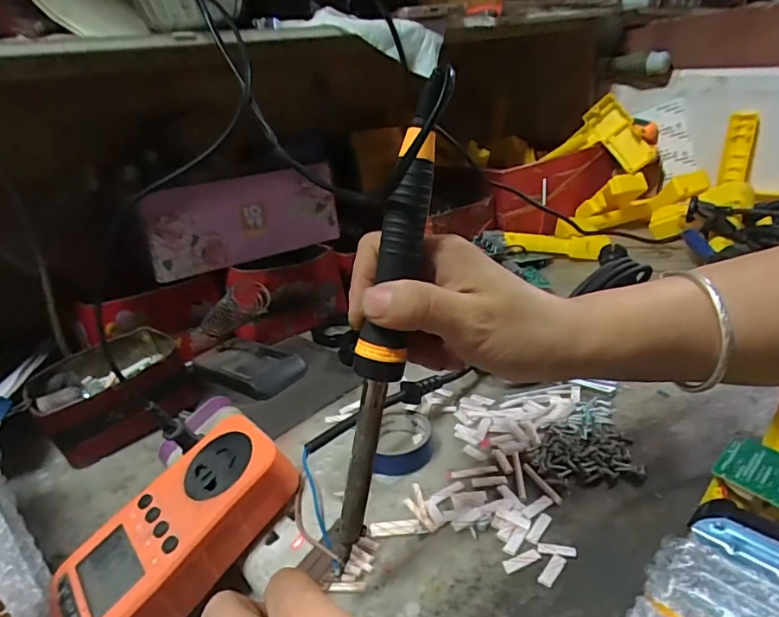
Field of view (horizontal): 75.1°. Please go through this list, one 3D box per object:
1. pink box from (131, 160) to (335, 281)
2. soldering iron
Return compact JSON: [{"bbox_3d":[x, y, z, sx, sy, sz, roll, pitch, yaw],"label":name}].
[{"bbox_3d":[-0.151,-0.096,0.533,0.198,0.087,0.024,-15,27,-19],"label":"pink box"},{"bbox_3d":[-0.003,0.013,0.233,0.022,0.227,0.025,0,14,-44],"label":"soldering iron"}]

